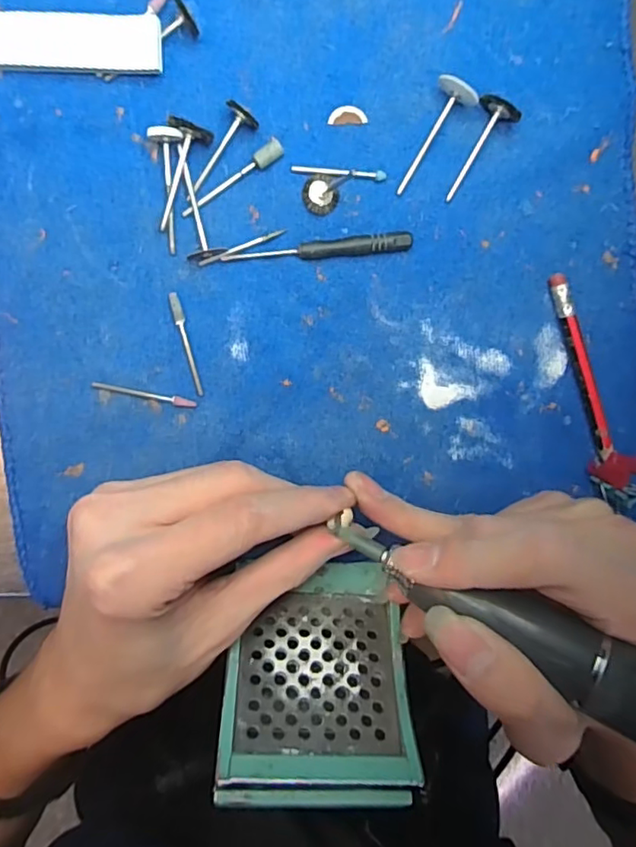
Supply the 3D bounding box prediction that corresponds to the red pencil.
[{"bbox_3d":[0.120,-0.025,0.261,0.008,0.008,0.087,-20,97,-2],"label":"red pencil"}]

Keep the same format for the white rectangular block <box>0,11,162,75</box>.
[{"bbox_3d":[-0.100,-0.153,0.228,0.076,0.008,0.024,1,96,-4],"label":"white rectangular block"}]

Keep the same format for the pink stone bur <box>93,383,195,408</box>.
[{"bbox_3d":[-0.075,-0.012,0.249,0.045,0.004,0.004,11,95,-5],"label":"pink stone bur"}]

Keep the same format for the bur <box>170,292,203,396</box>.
[{"bbox_3d":[-0.057,-0.034,0.248,0.004,0.004,0.044,-14,97,-3],"label":"bur"}]

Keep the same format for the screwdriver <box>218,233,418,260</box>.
[{"bbox_3d":[0.000,-0.074,0.245,0.079,0.007,0.007,-6,96,-4],"label":"screwdriver"}]

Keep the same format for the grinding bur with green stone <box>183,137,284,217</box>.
[{"bbox_3d":[-0.035,-0.100,0.239,0.049,0.006,0.007,-39,97,1],"label":"grinding bur with green stone"}]

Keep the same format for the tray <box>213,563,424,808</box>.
[{"bbox_3d":[0.000,0.105,0.241,0.073,0.090,0.022,4,138,-3],"label":"tray"}]

